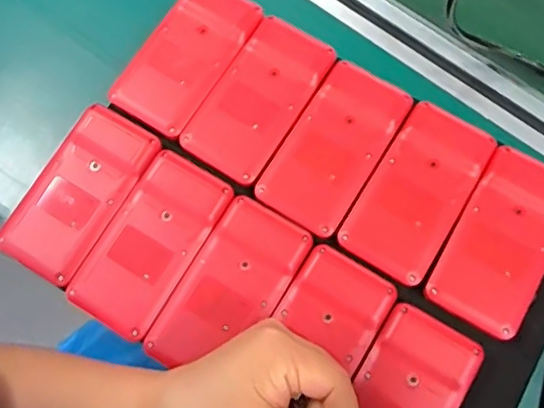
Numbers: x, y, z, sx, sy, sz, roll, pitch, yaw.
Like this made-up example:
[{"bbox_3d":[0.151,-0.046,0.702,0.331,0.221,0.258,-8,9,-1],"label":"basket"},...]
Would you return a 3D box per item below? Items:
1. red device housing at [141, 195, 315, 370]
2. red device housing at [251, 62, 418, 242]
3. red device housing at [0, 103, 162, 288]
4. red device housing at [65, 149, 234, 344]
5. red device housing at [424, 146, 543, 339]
[{"bbox_3d":[-0.028,0.057,0.371,0.062,0.017,0.117,31,77,9],"label":"red device housing"},{"bbox_3d":[0.043,-0.040,0.394,0.062,0.015,0.119,32,77,9],"label":"red device housing"},{"bbox_3d":[-0.133,-0.008,0.391,0.061,0.019,0.117,31,77,9],"label":"red device housing"},{"bbox_3d":[-0.081,0.026,0.382,0.061,0.017,0.118,31,77,9],"label":"red device housing"},{"bbox_3d":[0.153,0.023,0.372,0.062,0.014,0.117,30,77,8],"label":"red device housing"}]

